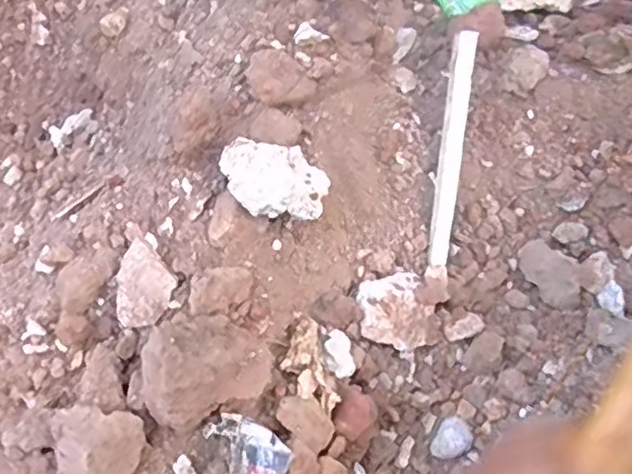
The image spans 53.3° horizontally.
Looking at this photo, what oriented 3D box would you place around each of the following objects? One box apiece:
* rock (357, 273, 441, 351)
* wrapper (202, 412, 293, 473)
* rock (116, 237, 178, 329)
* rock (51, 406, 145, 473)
[{"bbox_3d":[0.091,0.085,0.709,0.089,0.055,0.078,-19,66,-7],"label":"rock"},{"bbox_3d":[-0.065,0.200,0.578,0.084,0.014,0.058,35,71,16],"label":"wrapper"},{"bbox_3d":[-0.176,0.052,0.634,0.068,0.019,0.077,-45,70,4],"label":"rock"},{"bbox_3d":[-0.196,0.198,0.556,0.082,0.047,0.101,-10,65,-3],"label":"rock"}]

